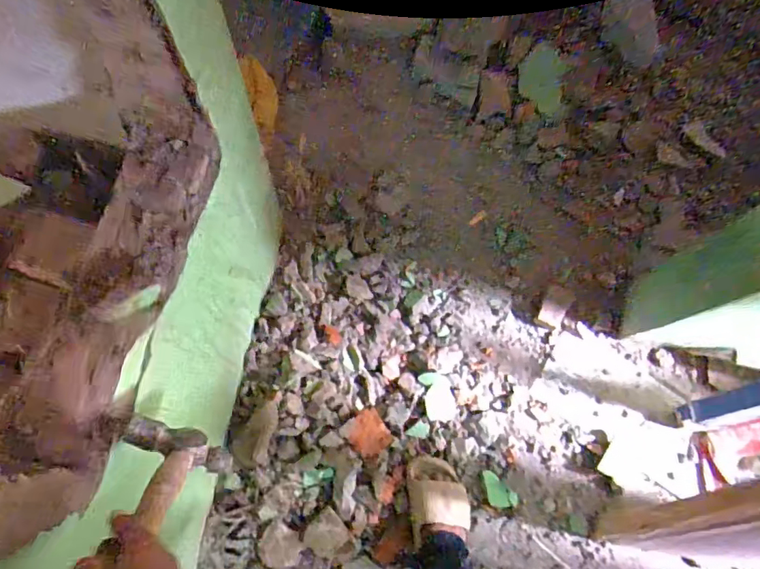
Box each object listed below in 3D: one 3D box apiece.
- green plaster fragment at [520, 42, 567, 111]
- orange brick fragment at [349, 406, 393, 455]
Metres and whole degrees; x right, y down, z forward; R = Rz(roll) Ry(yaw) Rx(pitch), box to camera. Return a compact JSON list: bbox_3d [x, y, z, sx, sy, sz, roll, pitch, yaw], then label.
[{"bbox_3d":[0.425,-0.539,1.345,0.111,0.016,0.158,5,102,8],"label":"green plaster fragment"},{"bbox_3d":[-0.028,0.335,1.150,0.089,0.018,0.095,7,71,-19],"label":"orange brick fragment"}]

